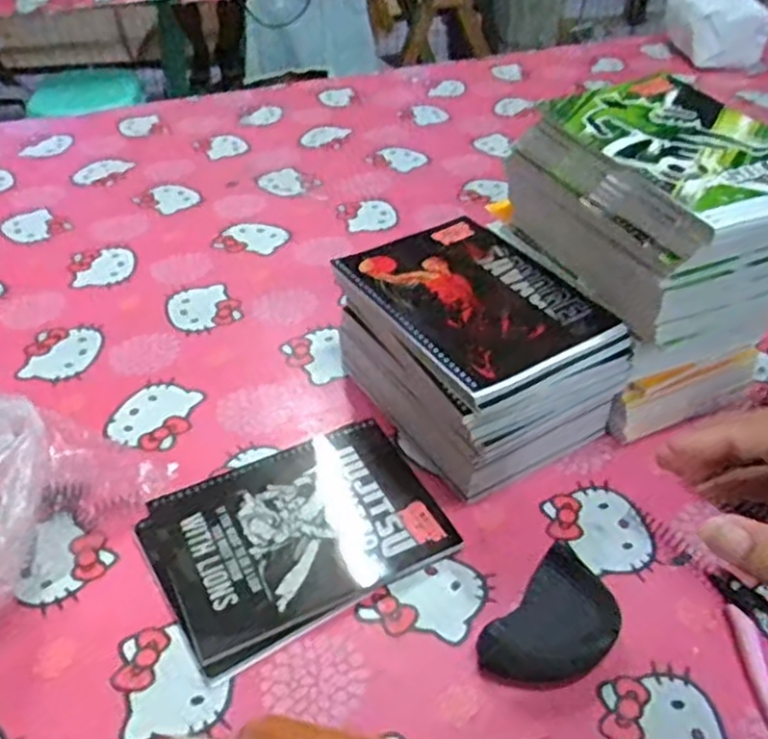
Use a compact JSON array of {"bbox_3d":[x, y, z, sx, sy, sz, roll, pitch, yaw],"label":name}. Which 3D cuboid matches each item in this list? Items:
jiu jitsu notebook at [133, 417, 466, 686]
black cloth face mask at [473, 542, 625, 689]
[{"bbox_3d":[-0.065,0.117,0.562,0.203,0.018,0.152,-23,46,-24],"label":"jiu jitsu notebook"},{"bbox_3d":[0.114,0.171,0.496,0.065,0.023,0.101,31,49,31],"label":"black cloth face mask"}]

